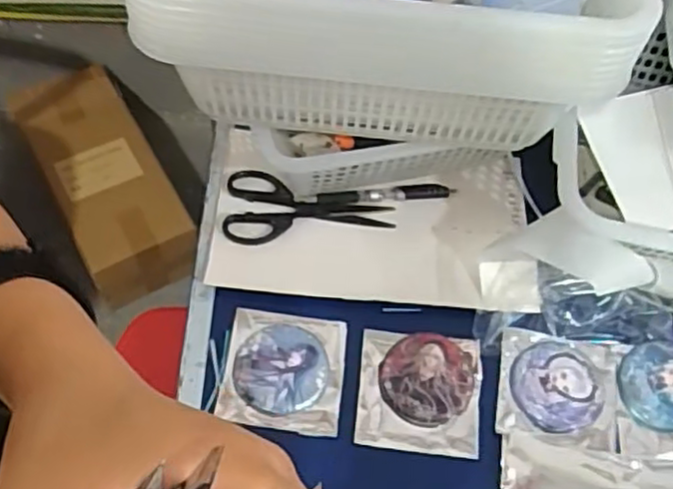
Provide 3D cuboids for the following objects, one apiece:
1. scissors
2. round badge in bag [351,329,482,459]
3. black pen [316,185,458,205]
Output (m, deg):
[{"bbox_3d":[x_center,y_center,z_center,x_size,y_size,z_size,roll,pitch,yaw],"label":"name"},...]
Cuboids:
[{"bbox_3d":[-0.024,-0.031,0.613,0.147,0.004,0.075,2,59,-2],"label":"scissors"},{"bbox_3d":[0.065,0.112,0.535,0.094,0.007,0.093,7,58,1],"label":"round badge in bag"},{"bbox_3d":[0.046,-0.046,0.627,0.126,0.007,0.013,-6,59,-7],"label":"black pen"}]

